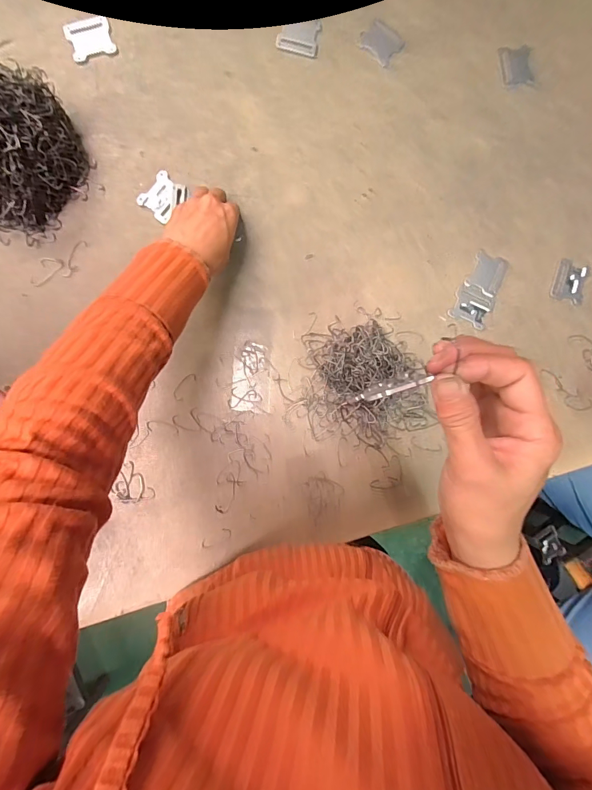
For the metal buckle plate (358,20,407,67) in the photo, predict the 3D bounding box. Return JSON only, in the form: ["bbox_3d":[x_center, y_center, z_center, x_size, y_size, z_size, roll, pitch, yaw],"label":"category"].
[{"bbox_3d":[0.105,-0.434,0.468,0.048,0.004,0.041,39,88,-2],"label":"metal buckle plate"}]

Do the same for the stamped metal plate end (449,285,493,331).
[{"bbox_3d":[0.221,-0.111,0.476,0.048,0.004,0.045,22,88,-3],"label":"stamped metal plate end"}]

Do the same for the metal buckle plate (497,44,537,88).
[{"bbox_3d":[0.277,-0.412,0.477,0.042,0.004,0.049,-9,90,-3],"label":"metal buckle plate"}]

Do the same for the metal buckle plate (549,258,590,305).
[{"bbox_3d":[0.346,-0.142,0.480,0.041,0.004,0.050,13,89,-3],"label":"metal buckle plate"}]

